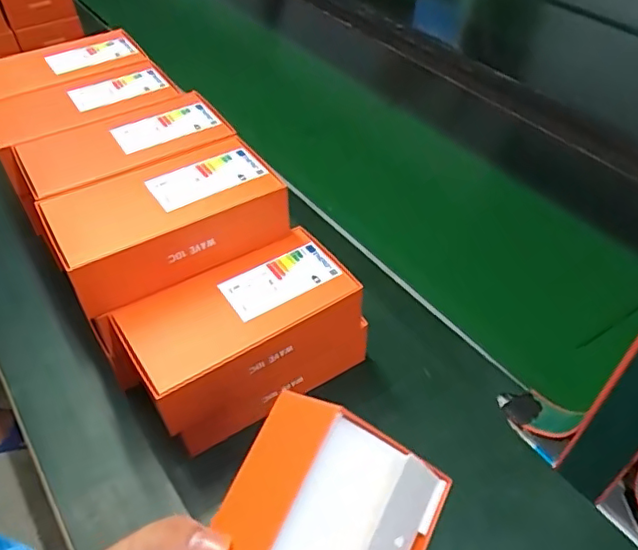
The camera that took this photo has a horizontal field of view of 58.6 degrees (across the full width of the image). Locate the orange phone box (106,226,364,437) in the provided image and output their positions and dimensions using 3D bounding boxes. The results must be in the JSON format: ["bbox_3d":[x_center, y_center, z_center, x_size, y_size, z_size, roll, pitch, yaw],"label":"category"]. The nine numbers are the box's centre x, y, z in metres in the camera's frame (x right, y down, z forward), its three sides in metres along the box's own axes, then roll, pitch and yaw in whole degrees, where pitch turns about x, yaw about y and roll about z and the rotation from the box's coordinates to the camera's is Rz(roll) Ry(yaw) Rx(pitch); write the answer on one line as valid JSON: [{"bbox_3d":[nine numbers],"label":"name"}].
[{"bbox_3d":[-0.065,0.041,0.485,0.185,0.059,0.102,-24,50,-23],"label":"orange phone box"}]

